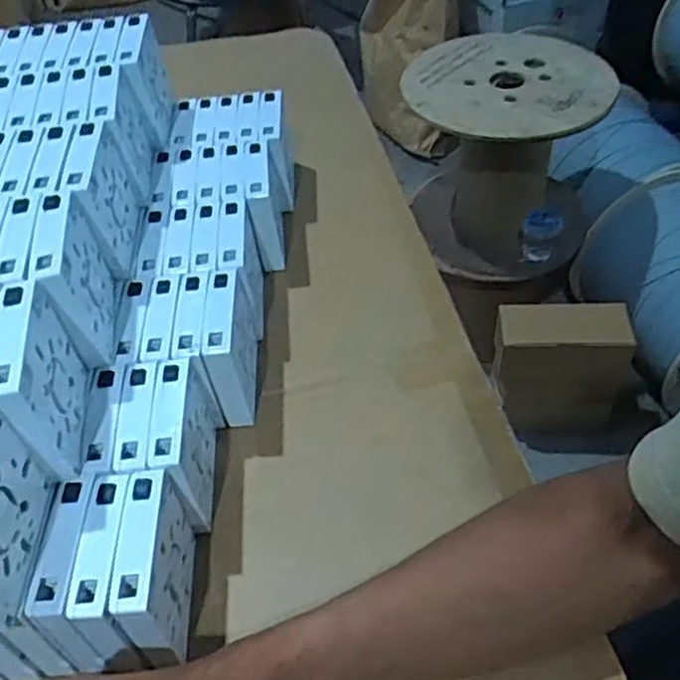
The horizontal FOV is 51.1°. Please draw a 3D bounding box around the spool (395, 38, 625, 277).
[{"bbox_3d":[0.290,-0.349,1.316,0.345,0.317,0.369,-3,47,2],"label":"spool"}]

